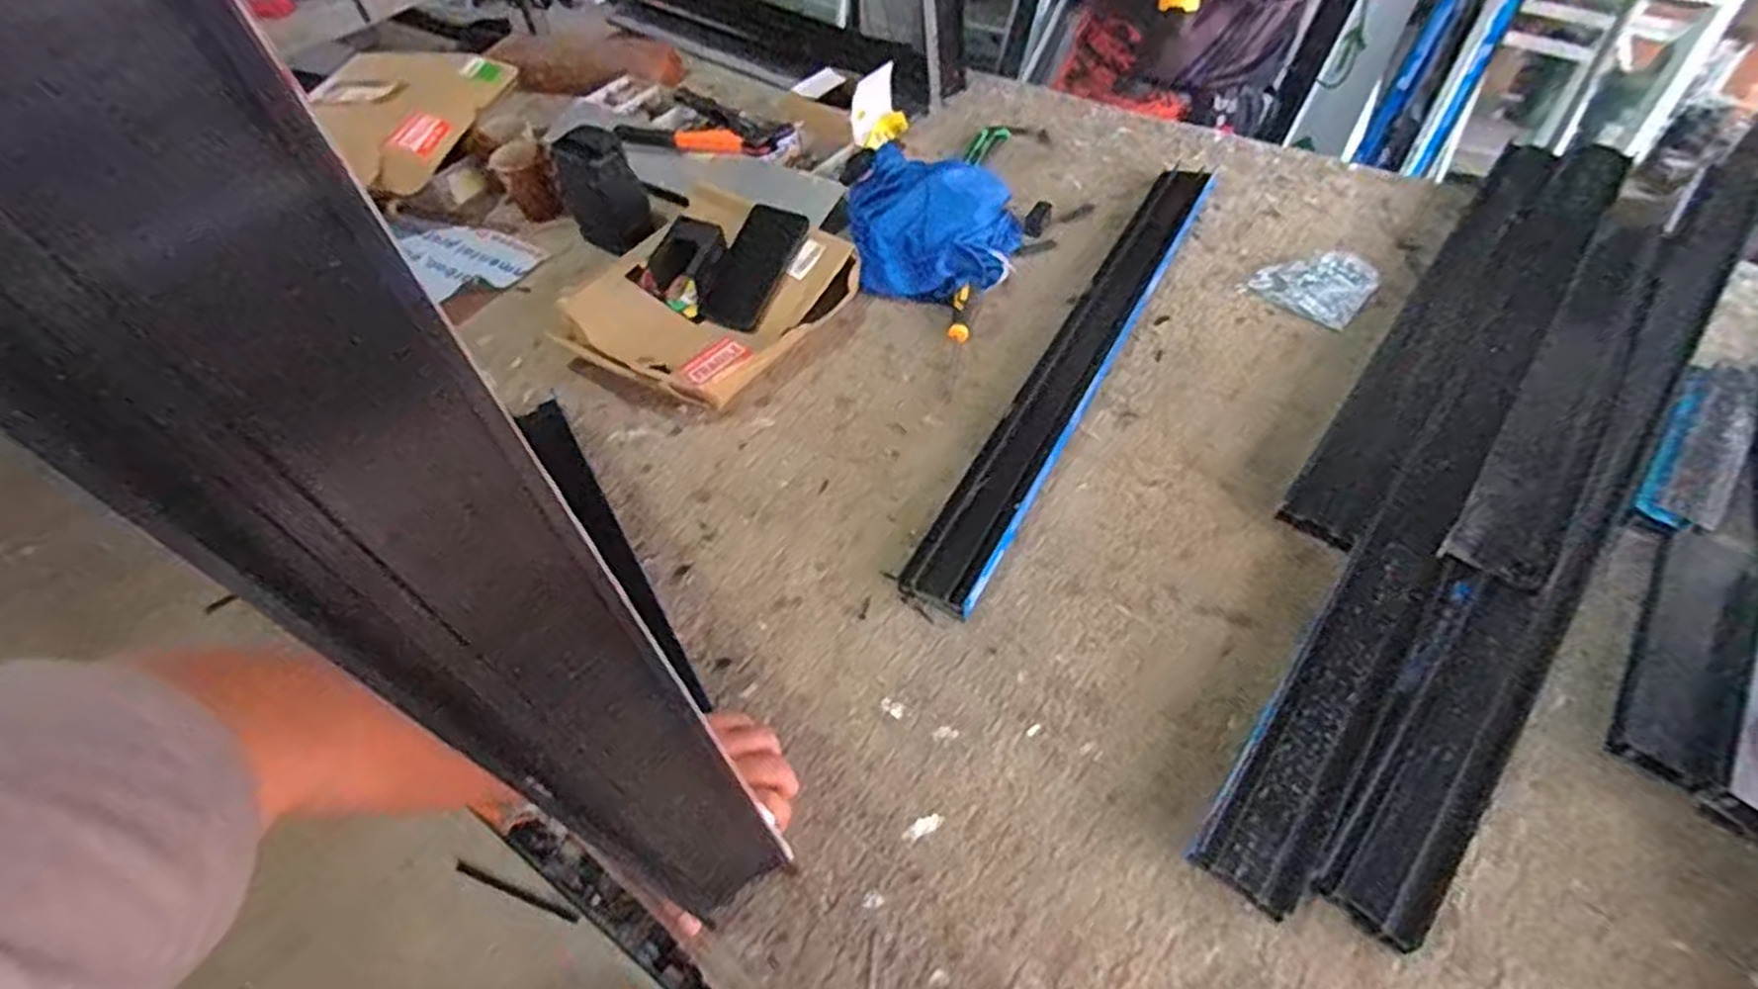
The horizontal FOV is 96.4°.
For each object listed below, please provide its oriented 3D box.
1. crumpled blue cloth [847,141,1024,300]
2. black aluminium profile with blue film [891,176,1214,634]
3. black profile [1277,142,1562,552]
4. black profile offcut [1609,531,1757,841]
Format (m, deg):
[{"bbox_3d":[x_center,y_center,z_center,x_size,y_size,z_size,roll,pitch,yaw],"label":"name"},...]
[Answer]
[{"bbox_3d":[0.067,-0.357,0.980,0.209,0.106,0.245,-1,51,3],"label":"crumpled blue cloth"},{"bbox_3d":[0.230,-0.172,0.859,0.066,0.026,0.732,23,59,21],"label":"black aluminium profile with blue film"},{"bbox_3d":[0.612,-0.195,0.843,0.072,0.026,0.699,31,59,26],"label":"black profile"},{"bbox_3d":[0.641,0.119,0.590,0.104,0.029,0.280,30,62,24],"label":"black profile offcut"}]

